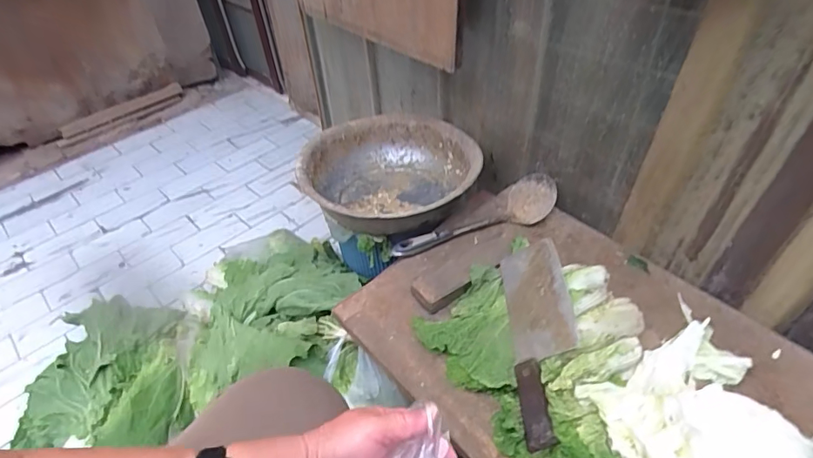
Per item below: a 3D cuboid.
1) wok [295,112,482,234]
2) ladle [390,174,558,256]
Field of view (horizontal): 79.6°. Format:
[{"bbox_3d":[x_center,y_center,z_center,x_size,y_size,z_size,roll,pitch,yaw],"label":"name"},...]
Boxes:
[{"bbox_3d":[-0.028,-0.097,0.935,0.323,0.104,0.322,-3,43,3],"label":"wok"},{"bbox_3d":[0.116,-0.026,0.861,0.302,0.050,0.094,-16,44,-11],"label":"ladle"}]

